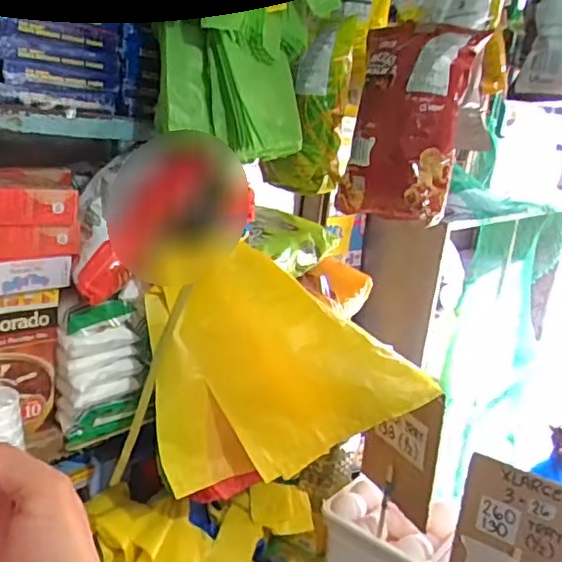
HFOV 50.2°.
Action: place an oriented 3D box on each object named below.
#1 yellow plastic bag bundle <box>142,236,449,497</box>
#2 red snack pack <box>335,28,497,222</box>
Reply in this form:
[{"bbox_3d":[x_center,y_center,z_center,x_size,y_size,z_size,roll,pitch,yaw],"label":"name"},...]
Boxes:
[{"bbox_3d":[0.000,0.113,0.754,0.327,0.276,0.118,7,15,-3],"label":"yellow plastic bag bundle"},{"bbox_3d":[0.157,-0.216,0.795,0.170,0.261,0.058,16,5,31],"label":"red snack pack"}]

